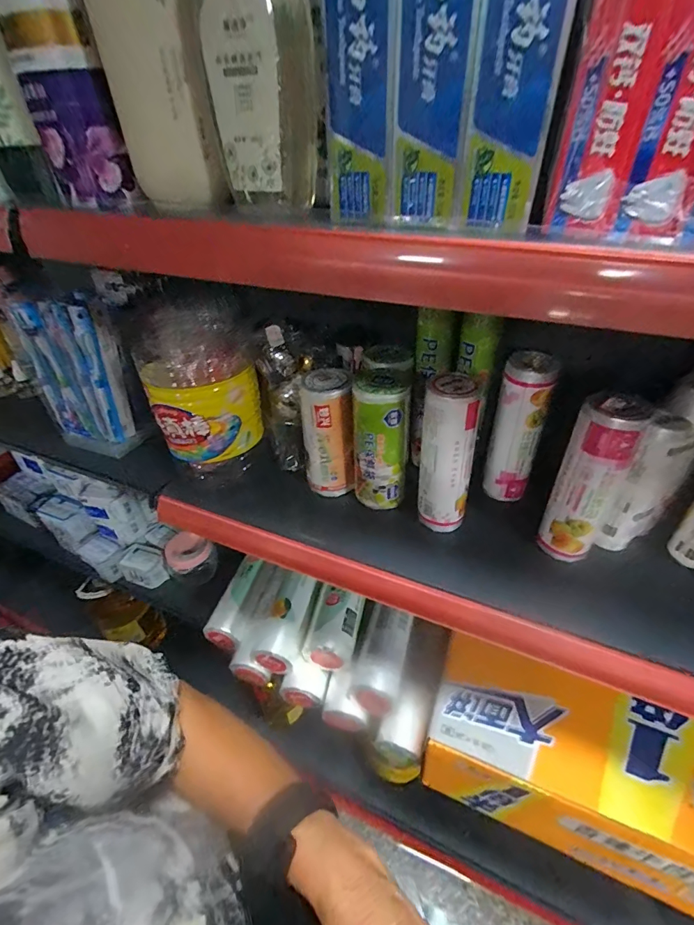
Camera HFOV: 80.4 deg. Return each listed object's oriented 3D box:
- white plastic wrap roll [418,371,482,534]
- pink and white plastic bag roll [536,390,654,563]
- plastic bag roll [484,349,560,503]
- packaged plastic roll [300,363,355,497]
[{"bbox_3d":[0.123,-0.005,0.497,0.059,0.194,0.055,15,44,22],"label":"white plastic wrap roll"},{"bbox_3d":[0.263,0.022,0.448,0.058,0.201,0.048,23,47,29],"label":"pink and white plastic bag roll"},{"bbox_3d":[0.224,-0.043,0.542,0.053,0.195,0.061,15,44,22],"label":"plastic bag roll"},{"bbox_3d":[-0.028,-0.041,0.581,0.065,0.165,0.077,-8,40,-4],"label":"packaged plastic roll"}]

